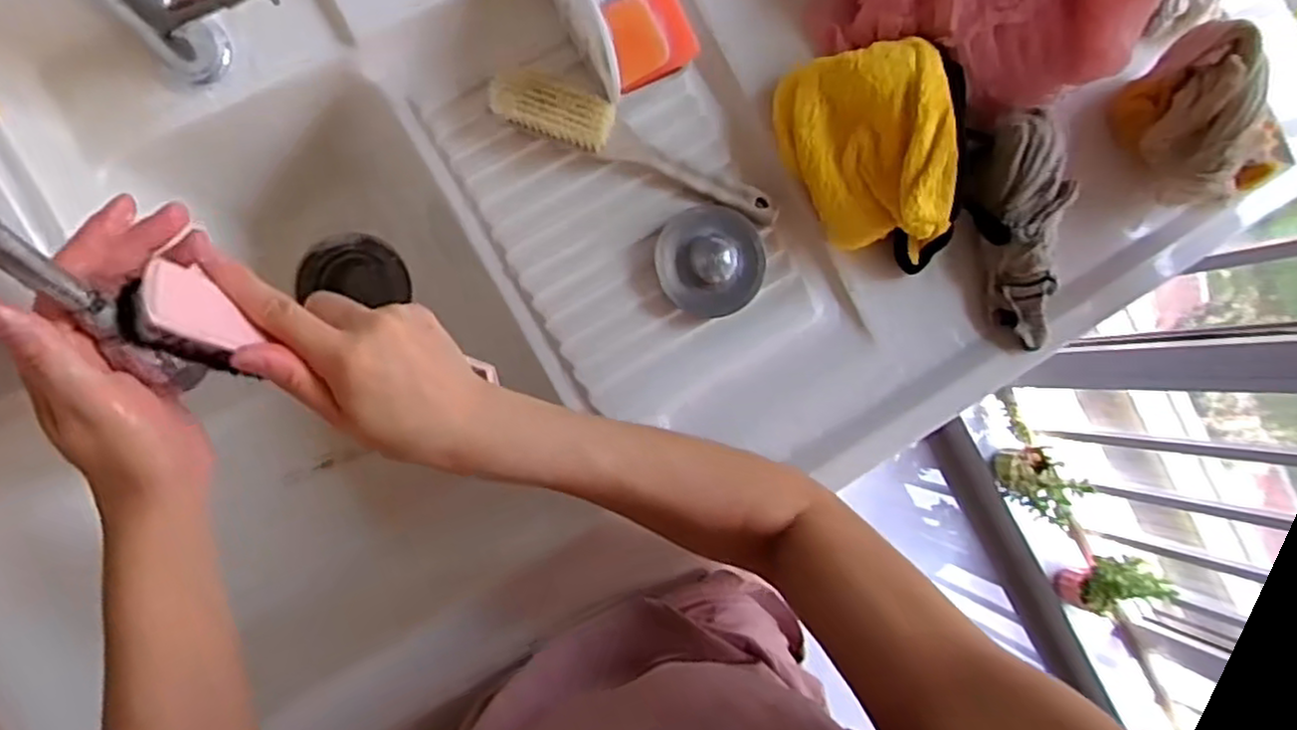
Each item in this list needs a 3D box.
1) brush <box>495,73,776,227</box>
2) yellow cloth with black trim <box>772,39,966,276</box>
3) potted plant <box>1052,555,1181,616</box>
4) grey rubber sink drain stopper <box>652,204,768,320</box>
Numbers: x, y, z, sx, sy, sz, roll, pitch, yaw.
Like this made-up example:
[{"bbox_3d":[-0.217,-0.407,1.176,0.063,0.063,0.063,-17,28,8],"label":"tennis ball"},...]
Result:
[{"bbox_3d":[-0.007,-0.165,0.558,0.229,0.027,0.039,20,86,-8],"label":"brush"},{"bbox_3d":[0.178,-0.154,0.549,0.120,0.086,0.162,-20,92,-9],"label":"yellow cloth with black trim"},{"bbox_3d":[0.839,0.401,1.357,0.098,0.178,0.115,20,86,-8],"label":"potted plant"},{"bbox_3d":[0.048,-0.079,0.568,0.082,0.016,0.081,0,89,-9],"label":"grey rubber sink drain stopper"}]

